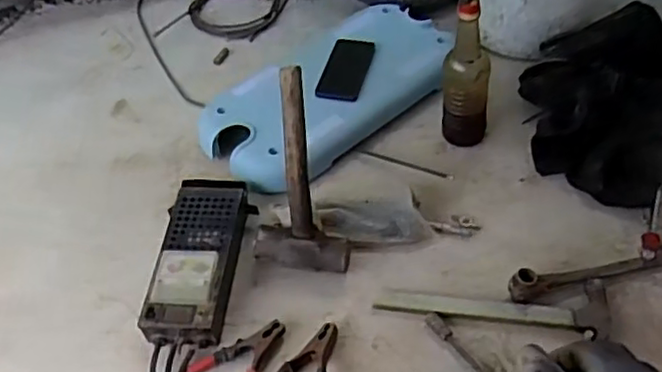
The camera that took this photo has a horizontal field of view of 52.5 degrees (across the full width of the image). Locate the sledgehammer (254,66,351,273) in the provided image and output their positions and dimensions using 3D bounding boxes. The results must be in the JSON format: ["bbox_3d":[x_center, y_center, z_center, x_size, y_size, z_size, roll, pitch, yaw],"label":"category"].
[{"bbox_3d":[-0.045,-0.022,0.986,0.140,0.302,0.044,0,12,5],"label":"sledgehammer"}]

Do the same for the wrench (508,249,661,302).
[{"bbox_3d":[0.392,0.123,0.973,0.278,0.045,0.048,-10,49,-4],"label":"wrench"}]

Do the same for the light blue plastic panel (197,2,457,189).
[{"bbox_3d":[-0.003,-0.184,1.248,0.499,0.096,0.309,-27,52,-18],"label":"light blue plastic panel"}]

